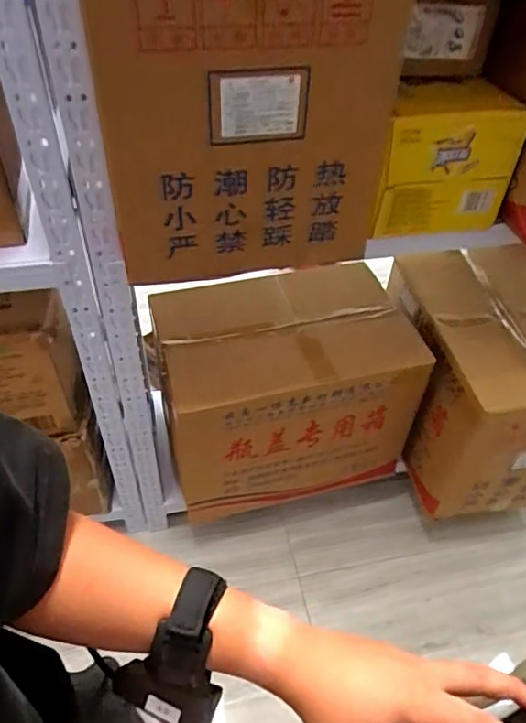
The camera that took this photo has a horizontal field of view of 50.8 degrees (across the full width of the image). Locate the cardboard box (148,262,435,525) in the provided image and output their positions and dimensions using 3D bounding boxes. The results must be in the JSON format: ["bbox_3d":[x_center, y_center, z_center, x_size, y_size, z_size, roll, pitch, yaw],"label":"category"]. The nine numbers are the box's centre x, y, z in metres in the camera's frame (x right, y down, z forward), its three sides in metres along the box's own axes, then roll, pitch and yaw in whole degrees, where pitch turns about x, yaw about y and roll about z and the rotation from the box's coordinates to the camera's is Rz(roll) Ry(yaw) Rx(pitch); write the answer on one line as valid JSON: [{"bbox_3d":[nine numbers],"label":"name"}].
[{"bbox_3d":[0.047,0.045,1.427,0.566,0.390,0.441,-8,47,-10],"label":"cardboard box"}]

